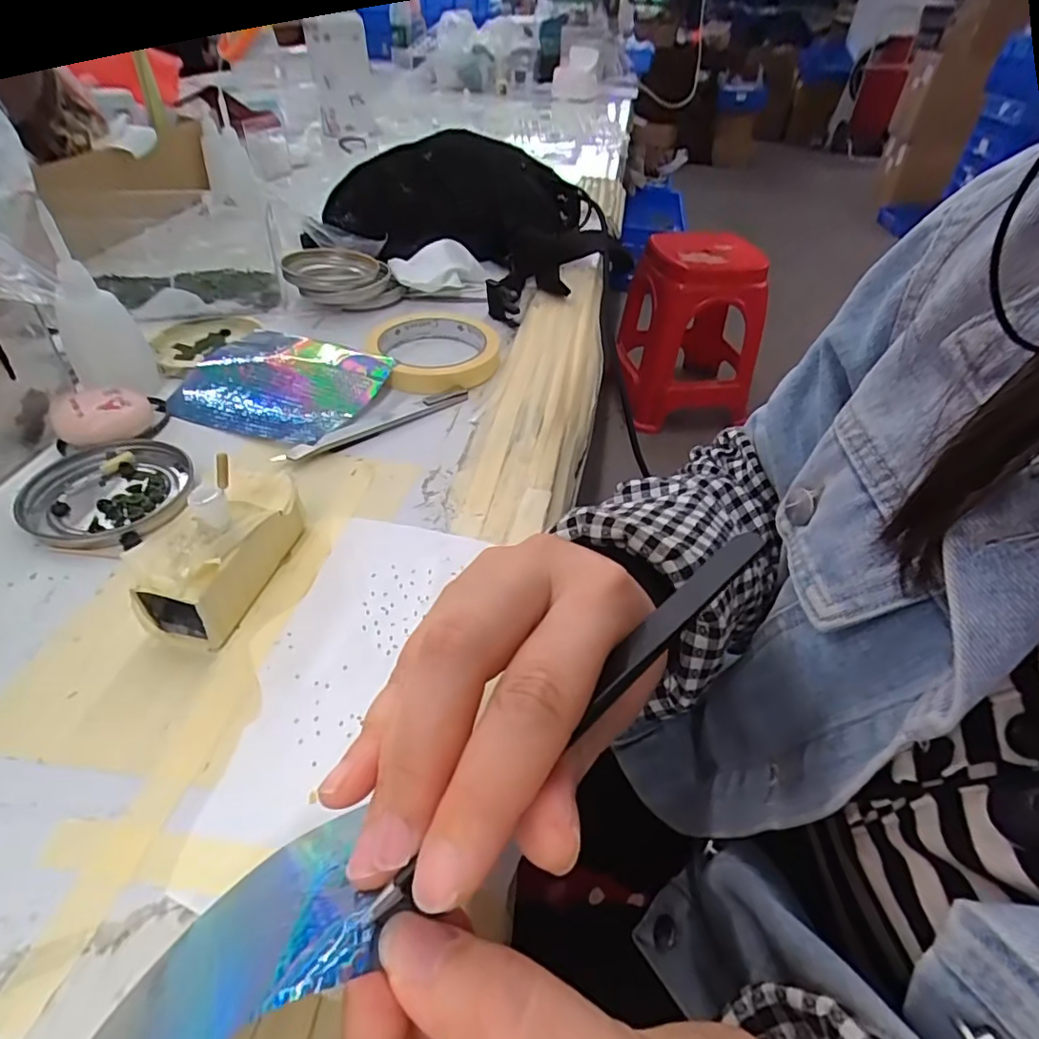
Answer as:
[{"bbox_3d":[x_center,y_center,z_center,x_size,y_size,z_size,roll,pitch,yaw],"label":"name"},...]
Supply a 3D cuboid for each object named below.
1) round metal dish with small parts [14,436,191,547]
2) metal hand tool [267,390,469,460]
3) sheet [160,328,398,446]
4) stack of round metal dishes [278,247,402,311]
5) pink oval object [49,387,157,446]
[{"bbox_3d":[-0.219,-0.014,0.306,0.075,0.008,0.081,2,43,-2],"label":"round metal dish with small parts"},{"bbox_3d":[-0.088,-0.060,0.365,0.133,0.006,0.012,-29,52,-30],"label":"metal hand tool"},{"bbox_3d":[-0.164,-0.094,0.395,0.137,0.011,0.102,15,52,14],"label":"sheet"},{"bbox_3d":[-0.153,-0.210,0.503,0.092,0.027,0.079,-8,45,-12],"label":"stack of round metal dishes"},{"bbox_3d":[-0.245,-0.061,0.339,0.044,0.024,0.042,-14,46,-18],"label":"pink oval object"}]

